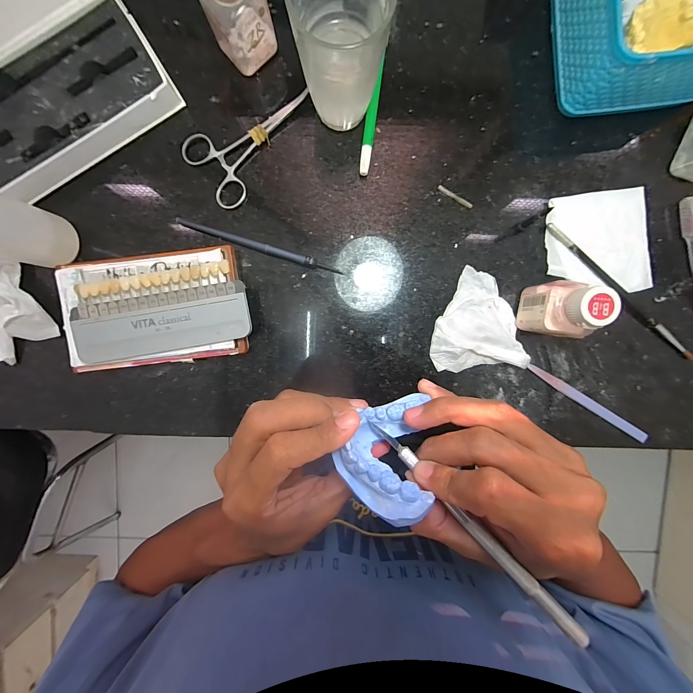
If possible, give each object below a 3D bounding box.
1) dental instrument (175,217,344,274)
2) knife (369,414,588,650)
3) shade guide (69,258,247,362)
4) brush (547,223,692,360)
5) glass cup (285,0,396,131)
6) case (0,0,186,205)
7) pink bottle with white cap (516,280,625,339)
[{"bbox_3d":[-0.078,-0.091,0.273,0.152,0.009,0.009,17,93,-2],"label":"dental instrument"},{"bbox_3d":[0.063,0.091,0.157,0.008,0.010,0.136,-47,73,2],"label":"knife"},{"bbox_3d":[-0.159,-0.029,0.255,0.147,0.007,0.065,-11,96,-1],"label":"shade guide"},{"bbox_3d":[0.257,-0.051,0.277,0.185,0.008,0.012,41,92,-3],"label":"brush"},{"bbox_3d":[-0.006,-0.220,0.223,0.063,0.091,0.061,0,94,0],"label":"glass cup"},{"bbox_3d":[-0.278,-0.235,0.253,0.205,0.030,0.192,-36,93,2],"label":"case"},{"bbox_3d":[0.177,-0.030,0.246,0.034,0.071,0.041,7,94,-1],"label":"pink bottle with white cap"}]

